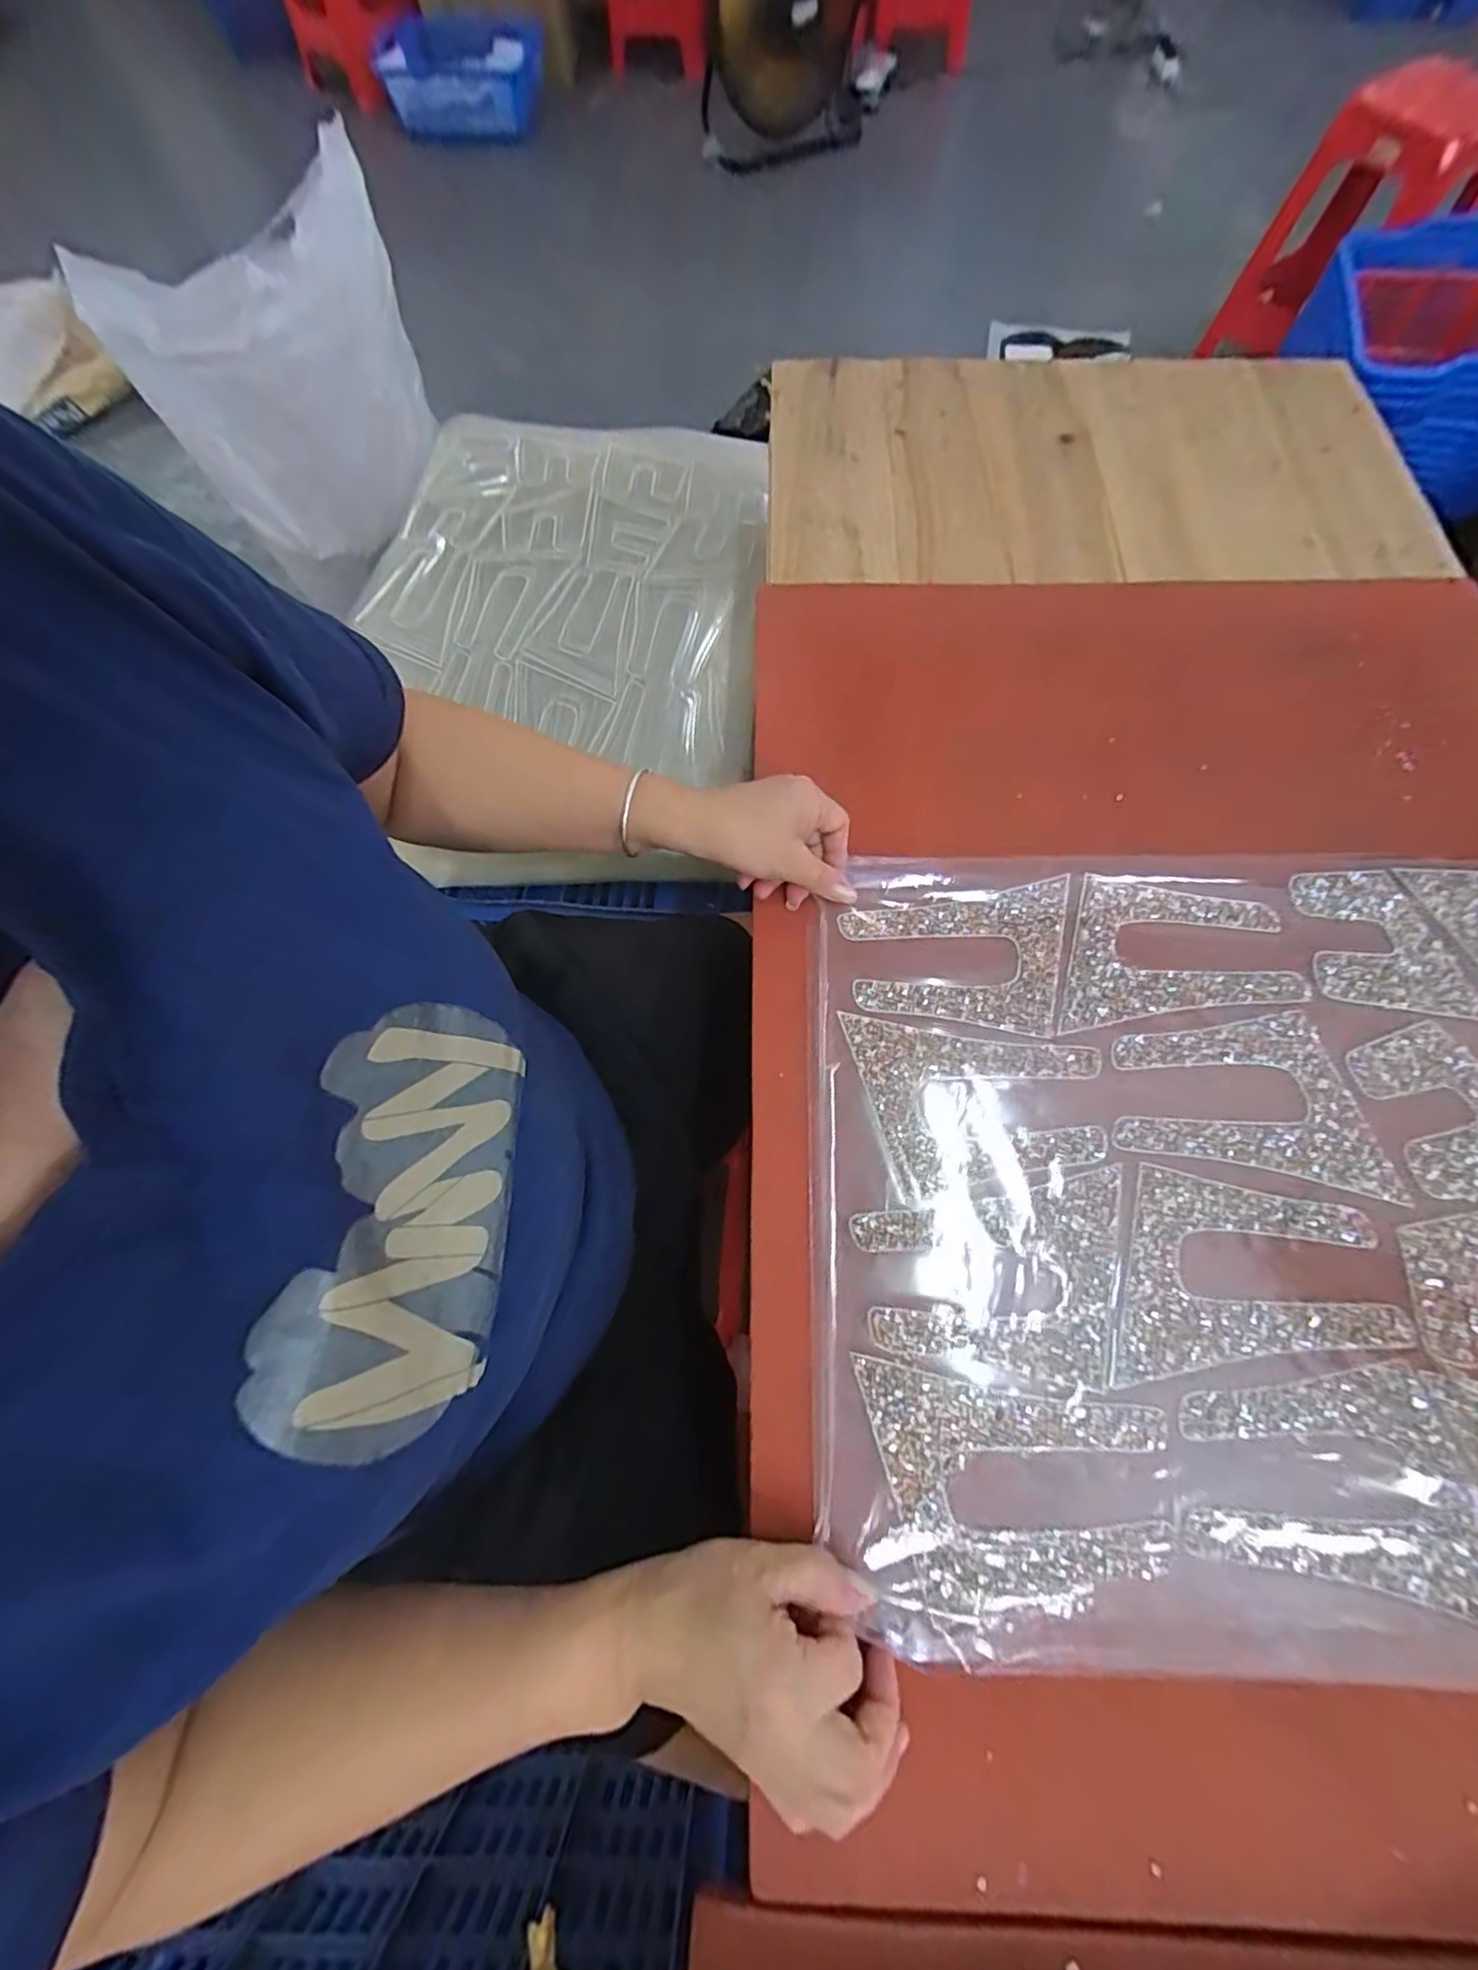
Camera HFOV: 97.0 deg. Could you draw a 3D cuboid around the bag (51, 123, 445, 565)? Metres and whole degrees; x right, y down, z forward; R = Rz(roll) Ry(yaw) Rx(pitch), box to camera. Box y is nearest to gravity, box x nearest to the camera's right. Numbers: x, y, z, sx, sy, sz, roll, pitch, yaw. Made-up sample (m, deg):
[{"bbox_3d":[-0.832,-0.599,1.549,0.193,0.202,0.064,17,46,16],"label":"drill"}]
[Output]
[{"bbox_3d":[-0.609,-0.836,0.907,0.371,0.291,0.233,-35,72,-11],"label":"bag"}]

